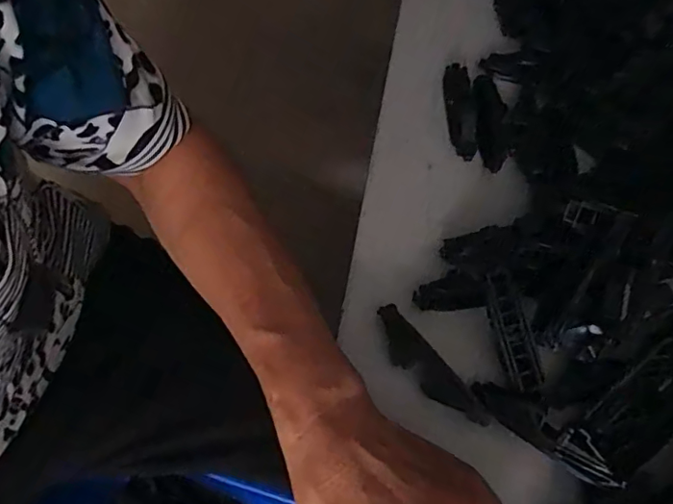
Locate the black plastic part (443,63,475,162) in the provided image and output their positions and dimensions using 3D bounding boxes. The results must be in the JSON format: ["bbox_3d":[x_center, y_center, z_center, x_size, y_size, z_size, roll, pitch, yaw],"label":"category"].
[{"bbox_3d":[0.088,-0.106,0.389,0.017,0.017,0.081,1,62,-2],"label":"black plastic part"}]

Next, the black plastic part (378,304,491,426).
[{"bbox_3d":[0.049,0.064,0.297,0.018,0.015,0.080,-36,69,-19],"label":"black plastic part"}]

